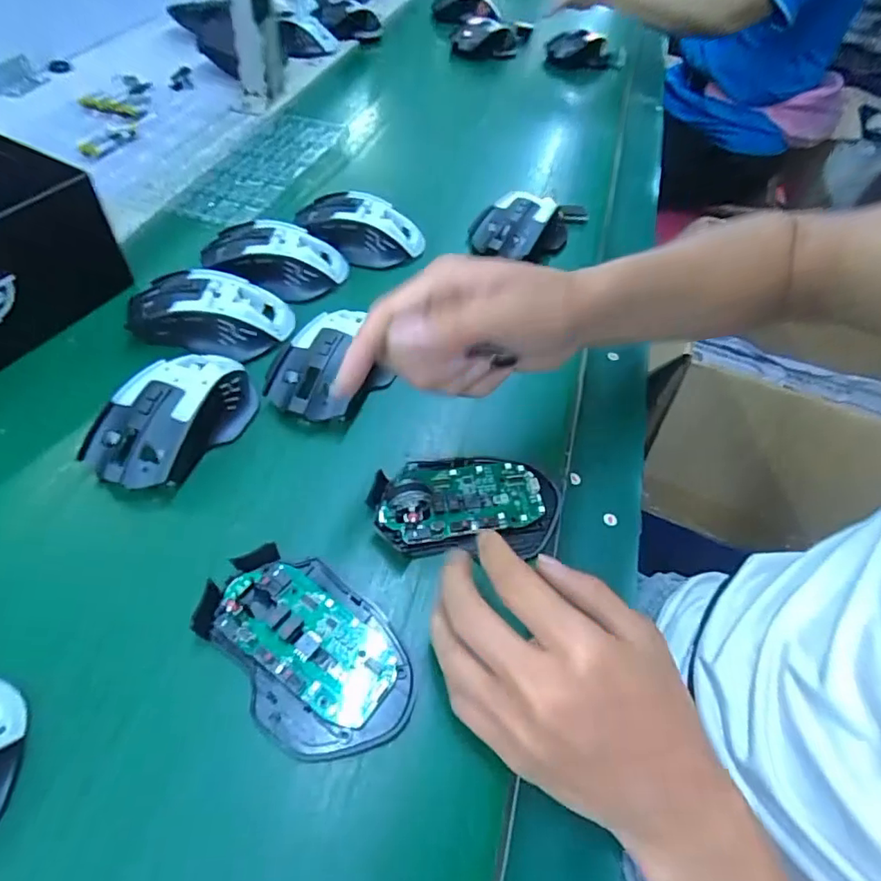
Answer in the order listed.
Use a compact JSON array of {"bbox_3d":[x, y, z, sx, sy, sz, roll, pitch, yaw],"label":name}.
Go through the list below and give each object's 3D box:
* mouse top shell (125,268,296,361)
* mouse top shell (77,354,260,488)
[{"bbox_3d":[-0.170,-0.096,0.406,0.111,0.034,0.061,11,49,0],"label":"mouse top shell"},{"bbox_3d":[-0.164,-0.019,0.347,0.061,0.034,0.112,24,51,12],"label":"mouse top shell"}]

